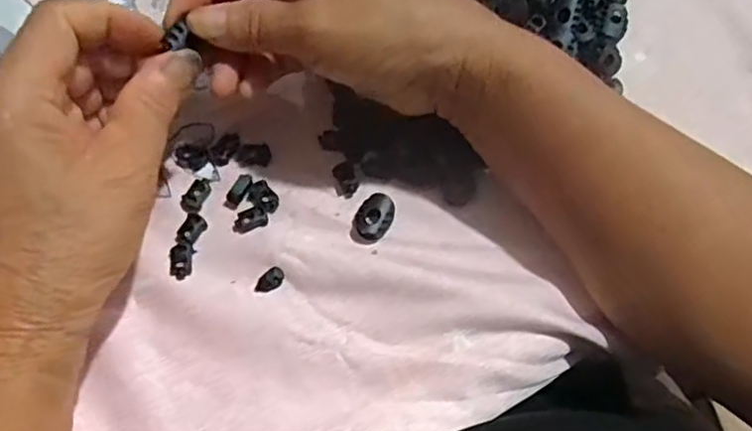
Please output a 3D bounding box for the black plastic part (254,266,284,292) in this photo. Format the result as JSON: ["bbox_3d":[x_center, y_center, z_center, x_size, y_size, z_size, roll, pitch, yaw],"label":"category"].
[{"bbox_3d":[-0.051,0.031,0.315,0.015,0.004,0.009,-36,76,-11],"label":"black plastic part"}]

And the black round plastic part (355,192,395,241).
[{"bbox_3d":[0.000,0.001,0.324,0.017,0.007,0.023,22,73,9],"label":"black round plastic part"}]

